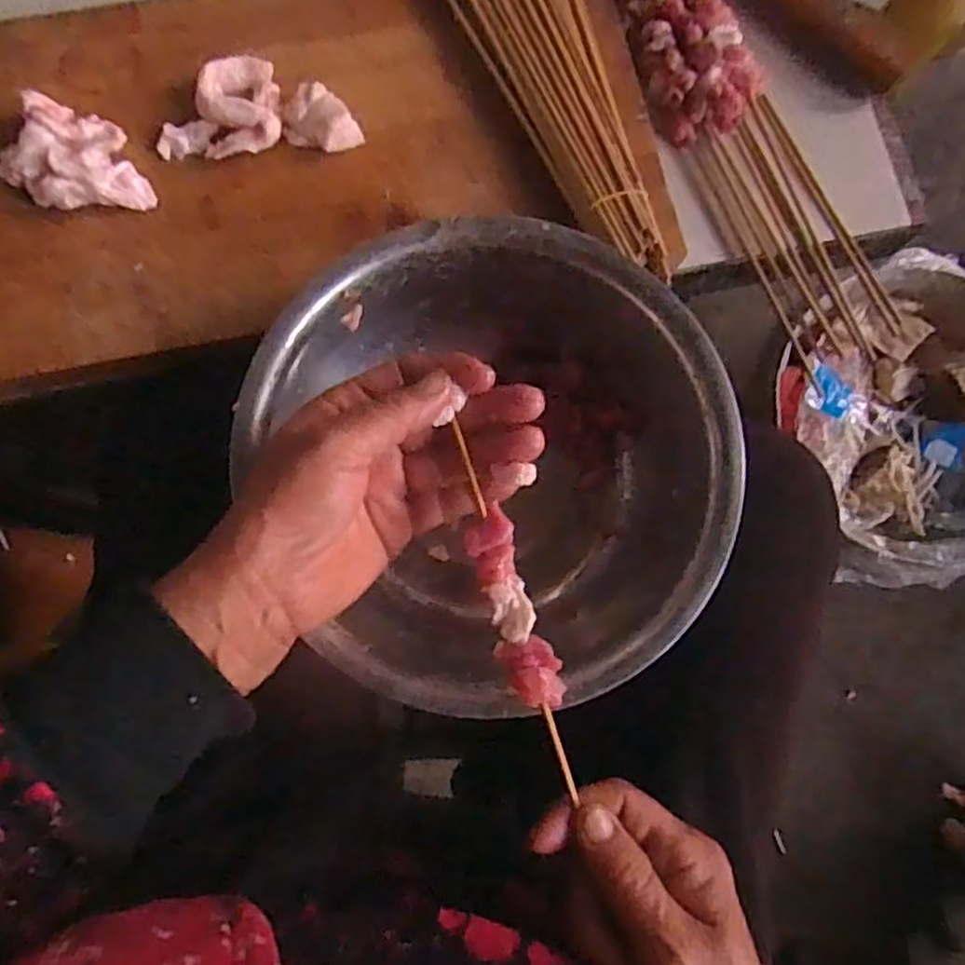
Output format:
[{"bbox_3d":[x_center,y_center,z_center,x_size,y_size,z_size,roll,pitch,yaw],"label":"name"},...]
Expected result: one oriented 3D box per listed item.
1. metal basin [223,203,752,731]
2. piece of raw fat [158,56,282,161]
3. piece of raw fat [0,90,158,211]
[{"bbox_3d":[0.008,-0.009,0.366,0.211,0.086,0.219,0,80,-2],"label":"metal basin"},{"bbox_3d":[-0.143,-0.201,0.389,0.065,0.016,0.050,-12,81,-5],"label":"piece of raw fat"},{"bbox_3d":[-0.216,-0.171,0.375,0.074,0.025,0.053,-5,81,-3],"label":"piece of raw fat"}]

